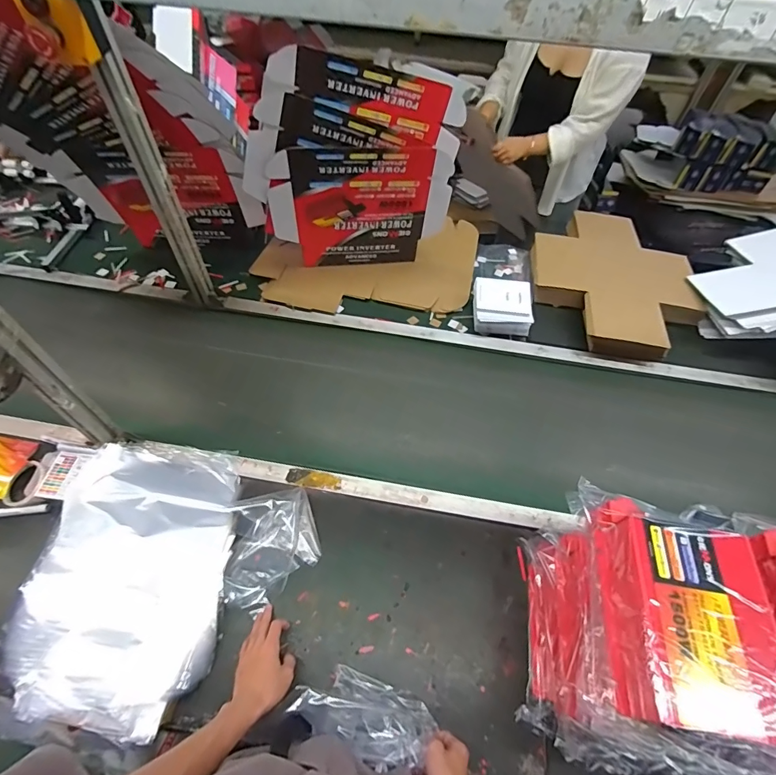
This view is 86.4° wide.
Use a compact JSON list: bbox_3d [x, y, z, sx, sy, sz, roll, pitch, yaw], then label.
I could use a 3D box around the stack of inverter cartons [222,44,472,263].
[{"bbox_3d":[-0.092,-0.521,1.036,0.520,0.462,0.104,0,55,-3],"label":"stack of inverter cartons"}]

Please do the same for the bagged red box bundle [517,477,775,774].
[{"bbox_3d":[0.325,0.341,0.581,0.171,0.331,0.287,9,55,3],"label":"bagged red box bundle"}]

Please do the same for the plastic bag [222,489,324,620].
[{"bbox_3d":[-0.210,0.280,0.735,0.163,0.075,0.178,-8,56,-9],"label":"plastic bag"}]

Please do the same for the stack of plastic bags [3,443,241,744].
[{"bbox_3d":[-0.435,0.308,0.717,0.306,0.044,0.461,0,55,-3],"label":"stack of plastic bags"}]

